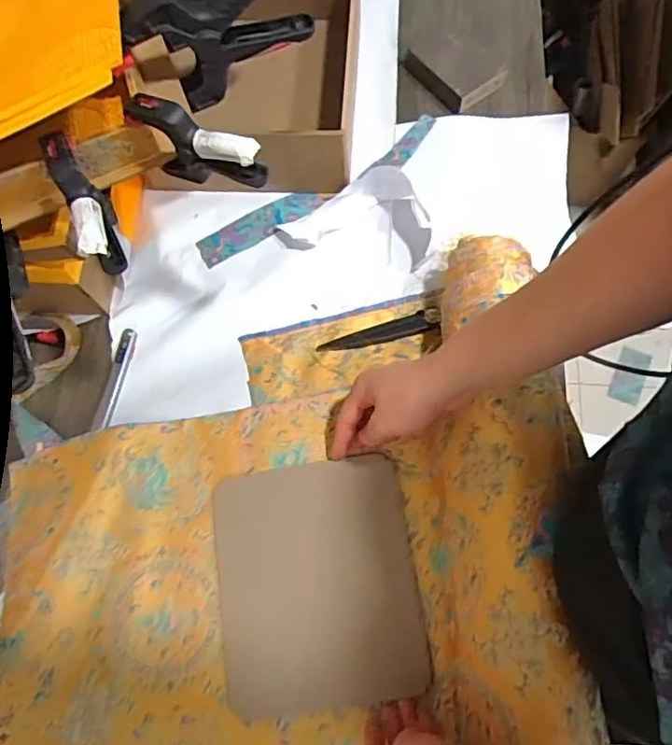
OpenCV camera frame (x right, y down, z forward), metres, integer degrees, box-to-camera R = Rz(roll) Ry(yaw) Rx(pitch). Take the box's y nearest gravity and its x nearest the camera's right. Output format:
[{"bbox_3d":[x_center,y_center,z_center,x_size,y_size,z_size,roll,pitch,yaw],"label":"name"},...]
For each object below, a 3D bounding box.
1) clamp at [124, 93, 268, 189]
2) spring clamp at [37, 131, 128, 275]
[{"bbox_3d":[-0.102,-0.161,0.442,0.105,0.065,0.019,25,73,11],"label":"clamp"},{"bbox_3d":[-0.179,-0.120,0.428,0.024,0.052,0.109,-26,71,-6],"label":"spring clamp"}]

